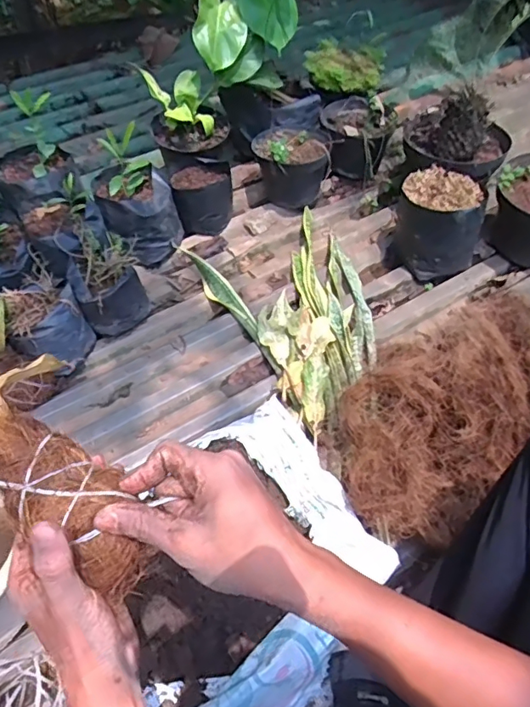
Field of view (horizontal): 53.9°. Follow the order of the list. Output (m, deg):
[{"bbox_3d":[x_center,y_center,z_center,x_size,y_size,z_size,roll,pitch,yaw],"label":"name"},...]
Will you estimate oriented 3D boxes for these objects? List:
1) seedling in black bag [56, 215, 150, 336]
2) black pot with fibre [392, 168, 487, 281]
[{"bbox_3d":[-0.292,-0.136,0.967,0.126,0.142,0.162,-17,57,-15],"label":"seedling in black bag"},{"bbox_3d":[0.338,-0.250,1.032,0.165,0.160,0.140,20,55,11],"label":"black pot with fibre"}]

